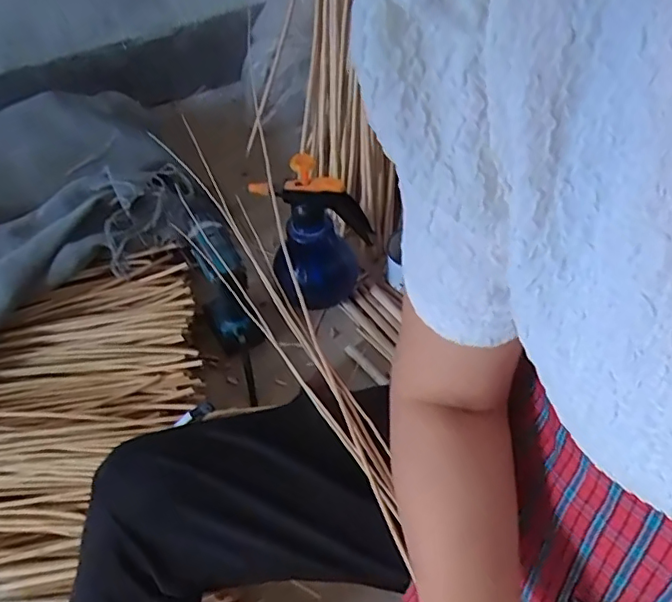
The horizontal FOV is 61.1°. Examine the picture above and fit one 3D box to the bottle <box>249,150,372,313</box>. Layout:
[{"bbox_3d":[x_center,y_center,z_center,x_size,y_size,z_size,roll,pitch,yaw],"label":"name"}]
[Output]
[{"bbox_3d":[-0.028,-0.094,0.884,0.174,0.241,0.104,-7,53,-5],"label":"bottle"}]

